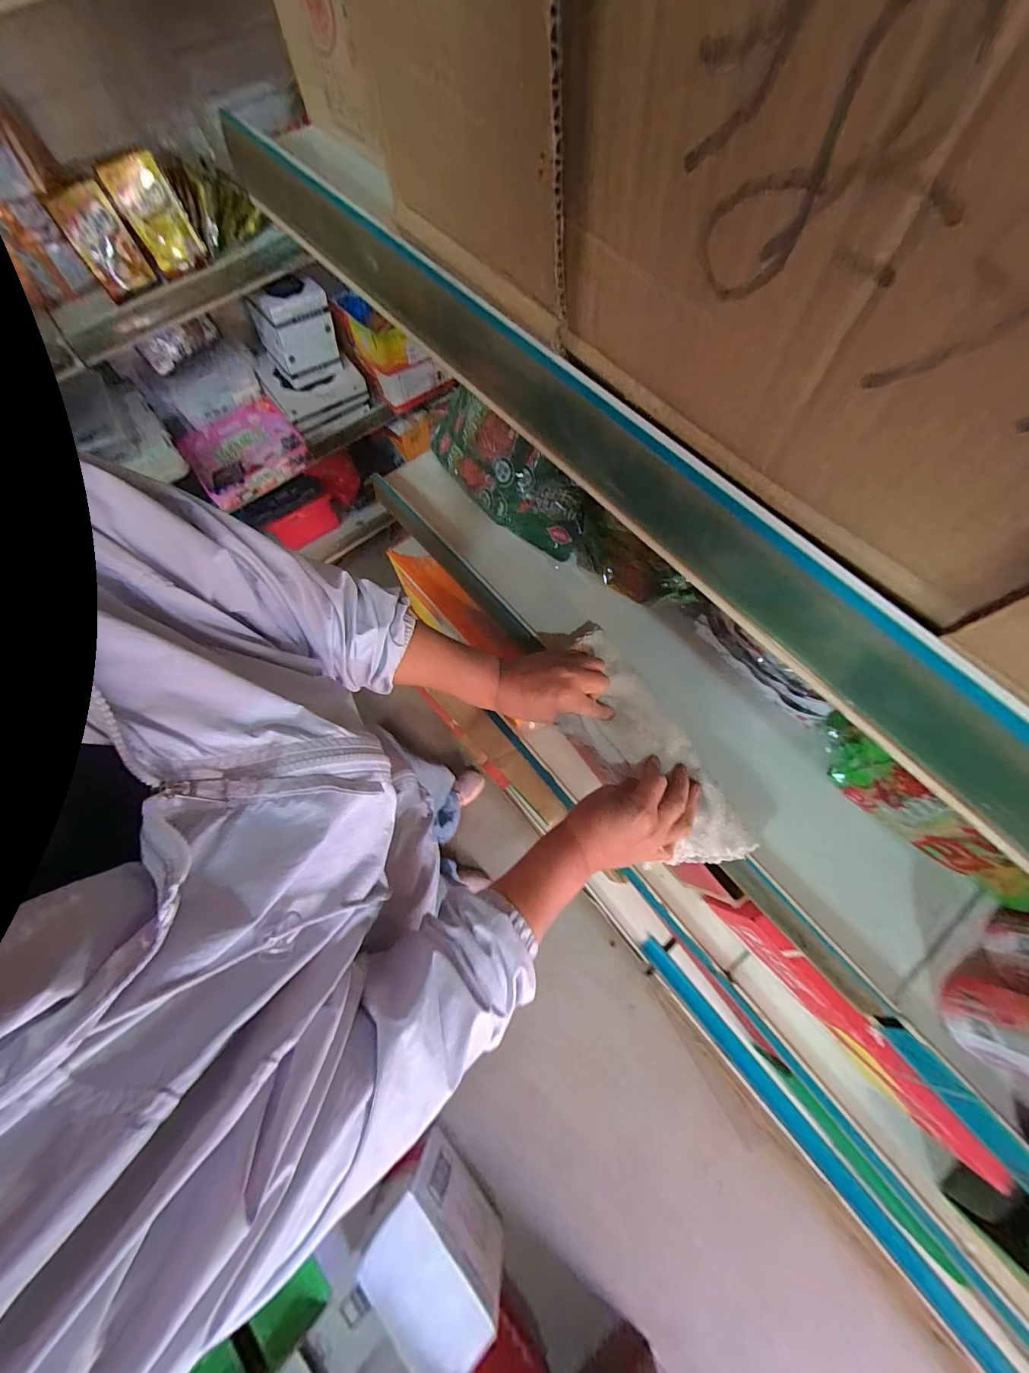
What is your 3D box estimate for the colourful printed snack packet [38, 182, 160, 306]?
[{"bbox_3d":[-0.808,-0.872,0.866,0.105,0.148,0.034,-38,72,-11],"label":"colourful printed snack packet"}]

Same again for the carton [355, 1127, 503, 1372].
[{"bbox_3d":[-0.158,1.133,0.892,0.246,0.255,0.156,34,74,14],"label":"carton"}]

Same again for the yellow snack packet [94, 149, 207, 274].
[{"bbox_3d":[-0.708,-0.931,0.865,0.104,0.150,0.033,-34,71,-10],"label":"yellow snack packet"}]

